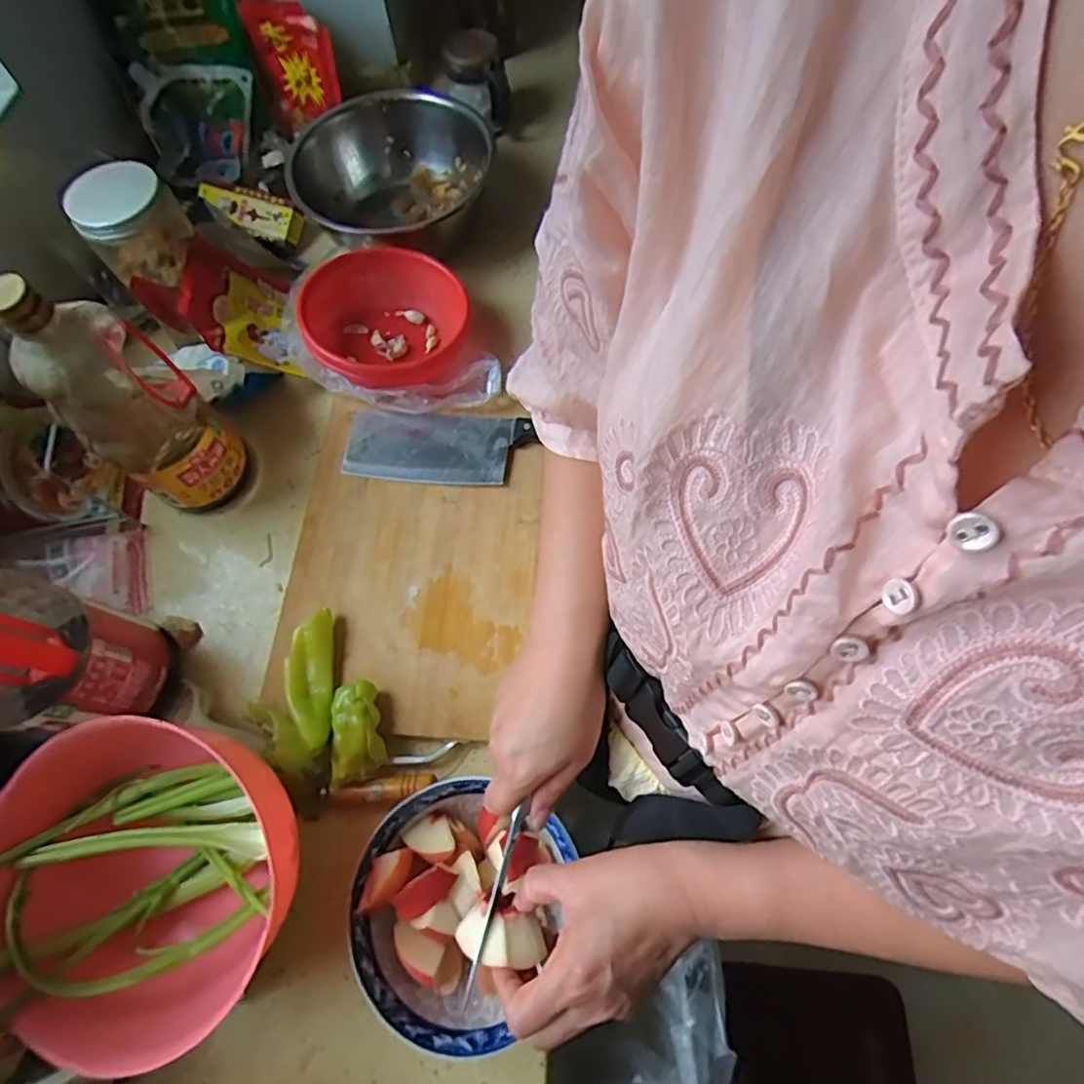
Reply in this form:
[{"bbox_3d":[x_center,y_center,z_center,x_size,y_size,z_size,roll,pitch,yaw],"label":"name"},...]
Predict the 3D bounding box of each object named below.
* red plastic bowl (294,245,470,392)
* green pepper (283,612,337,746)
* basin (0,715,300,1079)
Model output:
[{"bbox_3d":[-0.166,-0.232,0.630,0.154,0.075,0.154,-1,66,3],"label":"red plastic bowl"},{"bbox_3d":[-0.201,0.120,0.522,0.035,0.038,0.114,-6,66,0],"label":"green pepper"},{"bbox_3d":[-0.278,0.246,0.436,0.209,0.120,0.195,-1,66,3],"label":"basin"}]

